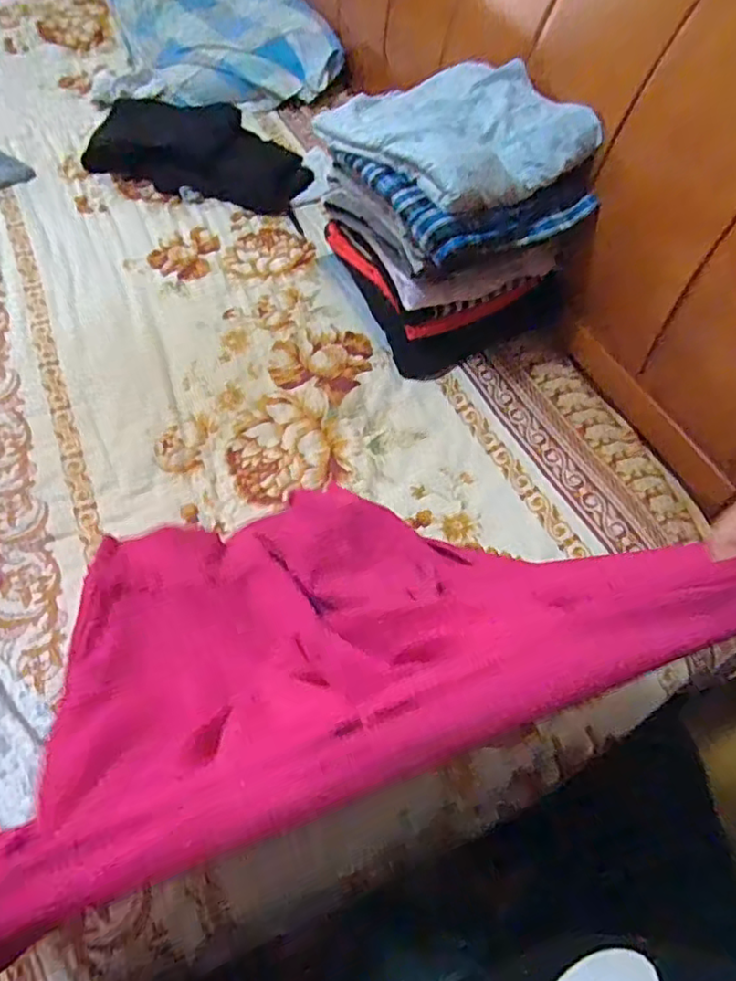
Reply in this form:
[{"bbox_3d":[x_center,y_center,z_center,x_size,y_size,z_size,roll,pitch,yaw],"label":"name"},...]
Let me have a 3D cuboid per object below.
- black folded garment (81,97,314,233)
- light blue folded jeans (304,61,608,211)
[{"bbox_3d":[-0.270,-0.561,1.041,0.393,0.044,0.222,13,58,7],"label":"black folded garment"},{"bbox_3d":[0.095,-0.418,0.714,0.207,0.060,0.261,-29,62,-19],"label":"light blue folded jeans"}]

